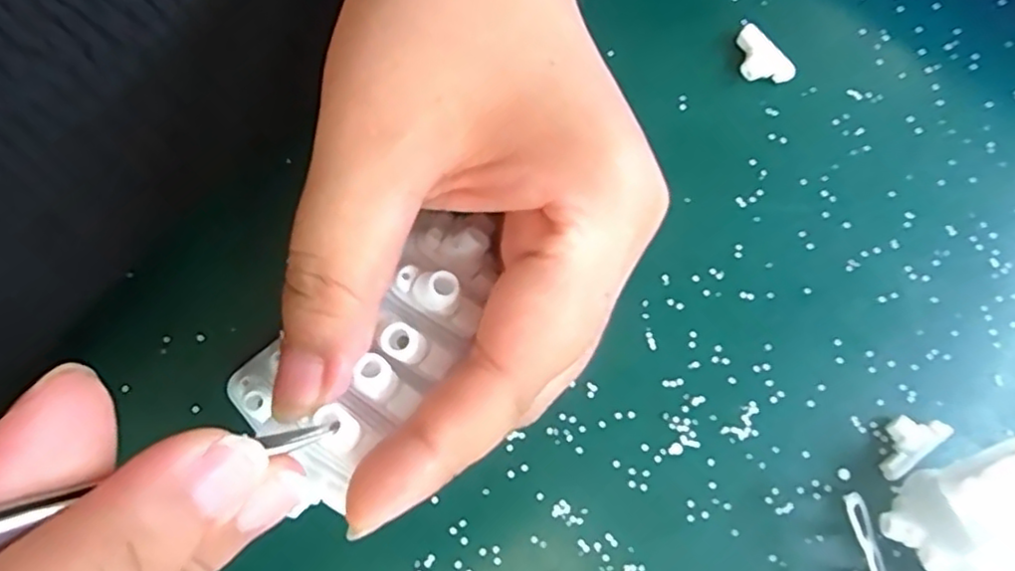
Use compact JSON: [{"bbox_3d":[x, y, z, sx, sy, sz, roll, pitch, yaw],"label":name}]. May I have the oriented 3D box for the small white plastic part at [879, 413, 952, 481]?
[{"bbox_3d":[0.118,0.046,0.196,0.023,0.007,0.013,-27,77,-8],"label":"small white plastic part"}]

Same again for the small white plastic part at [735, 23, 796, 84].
[{"bbox_3d":[0.085,-0.077,0.228,0.012,0.010,0.023,-36,79,-10],"label":"small white plastic part"}]

